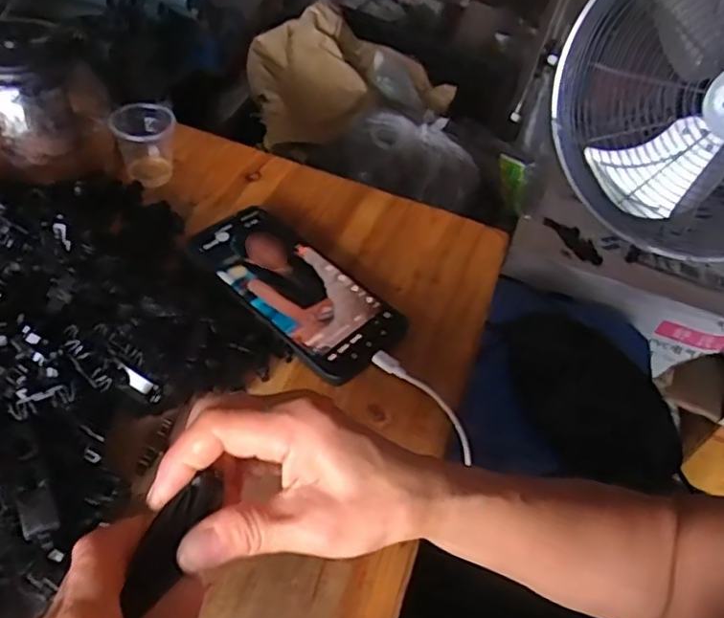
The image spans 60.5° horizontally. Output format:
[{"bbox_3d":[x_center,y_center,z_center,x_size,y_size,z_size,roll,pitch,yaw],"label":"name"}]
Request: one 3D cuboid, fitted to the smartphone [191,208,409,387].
[{"bbox_3d":[-0.047,-0.018,0.443,0.161,0.007,0.078,39,53,22],"label":"smartphone"}]

